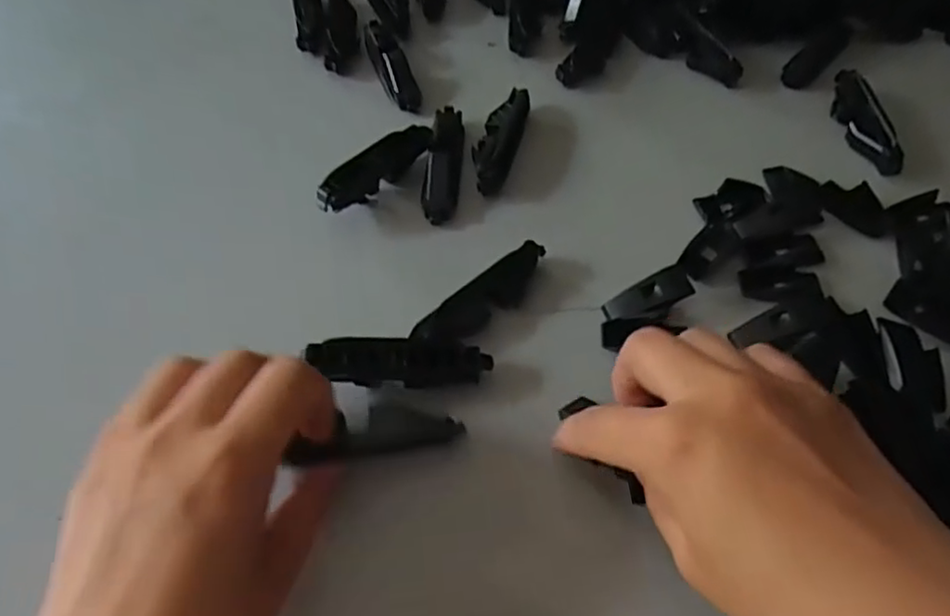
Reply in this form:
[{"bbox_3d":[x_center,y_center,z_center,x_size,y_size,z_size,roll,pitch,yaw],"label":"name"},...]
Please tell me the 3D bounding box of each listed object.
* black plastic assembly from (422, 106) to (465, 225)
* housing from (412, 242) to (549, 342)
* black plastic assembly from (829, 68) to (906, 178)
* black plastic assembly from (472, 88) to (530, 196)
[{"bbox_3d":[-0.016,-0.083,0.356,0.018,0.017,0.081,4,57,1],"label":"black plastic assembly"},{"bbox_3d":[0.005,-0.004,0.305,0.078,0.017,0.017,-37,65,-22],"label":"housing"},{"bbox_3d":[0.223,-0.110,0.375,0.017,0.017,0.077,-2,57,-3],"label":"black plastic assembly"},{"bbox_3d":[0.014,-0.097,0.367,0.022,0.017,0.077,14,58,8],"label":"black plastic assembly"}]

